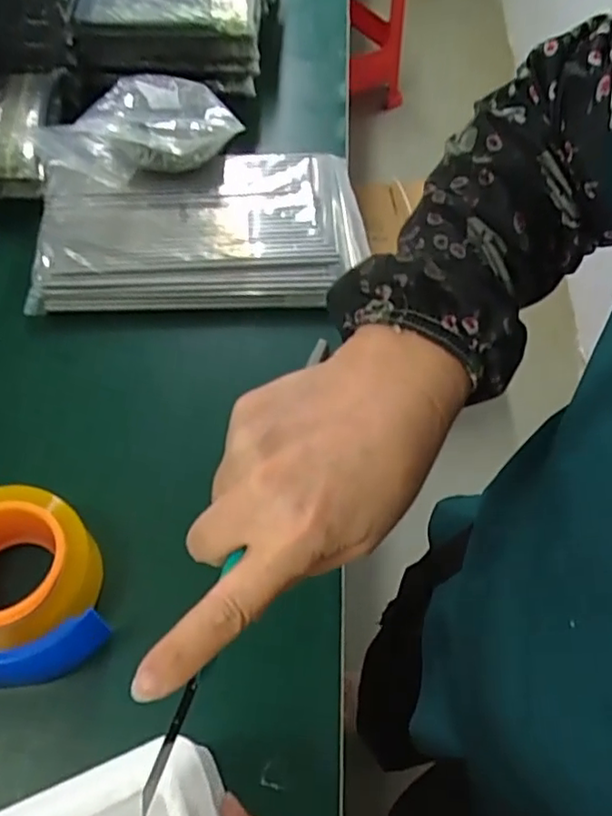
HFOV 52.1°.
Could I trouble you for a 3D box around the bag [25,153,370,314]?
[{"bbox_3d":[-0.094,-0.173,0.581,0.297,0.039,0.194,-5,60,-6],"label":"bag"}]

